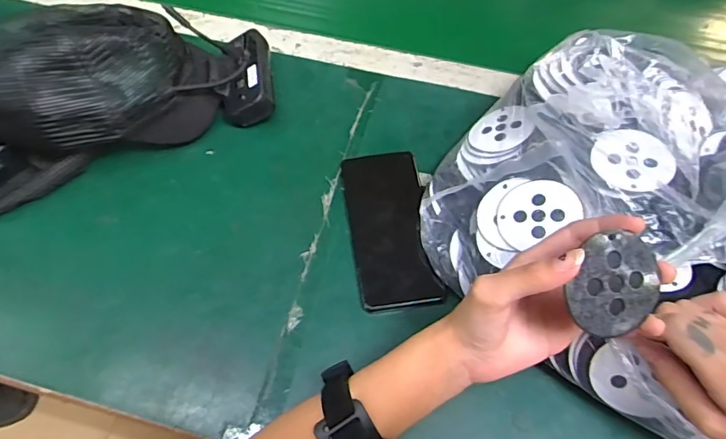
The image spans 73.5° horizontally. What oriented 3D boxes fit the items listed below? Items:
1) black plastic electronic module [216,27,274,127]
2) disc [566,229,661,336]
[{"bbox_3d":[-0.122,-0.151,0.509,0.054,0.050,0.107,-7,63,-5],"label":"black plastic electronic module"},{"bbox_3d":[0.147,0.038,0.282,0.056,0.007,0.060,-1,93,-15],"label":"disc"}]

